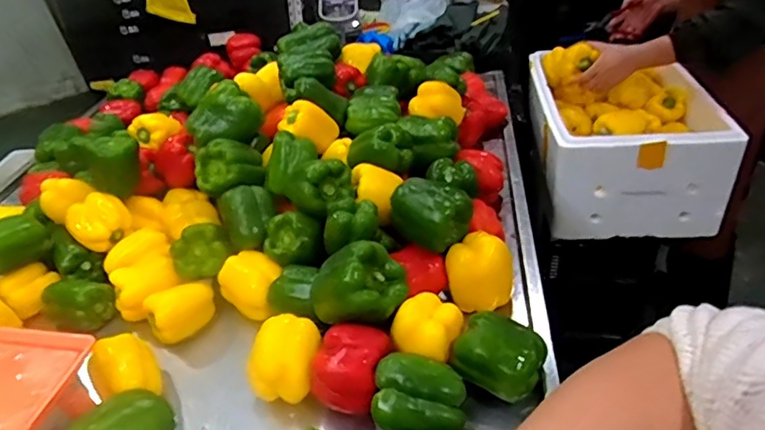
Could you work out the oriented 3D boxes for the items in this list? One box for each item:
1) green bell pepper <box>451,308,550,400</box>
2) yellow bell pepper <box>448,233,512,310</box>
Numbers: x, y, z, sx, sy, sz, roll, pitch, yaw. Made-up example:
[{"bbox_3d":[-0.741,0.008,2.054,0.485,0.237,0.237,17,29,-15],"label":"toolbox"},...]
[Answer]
[{"bbox_3d":[0.141,0.166,0.675,0.100,0.076,0.079,13,40,26],"label":"green bell pepper"},{"bbox_3d":[0.135,0.075,0.791,0.085,0.096,0.068,-5,36,3],"label":"yellow bell pepper"}]

